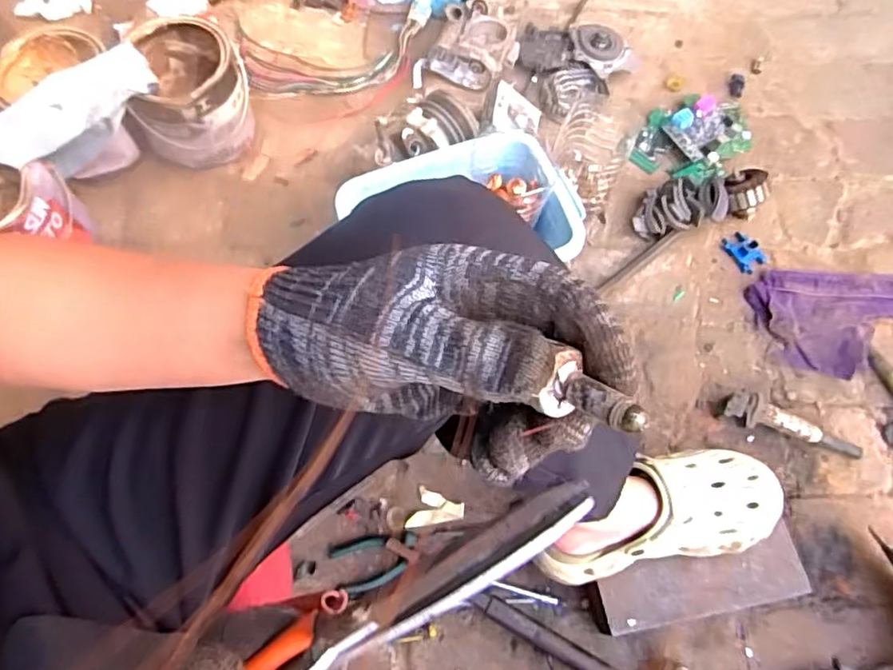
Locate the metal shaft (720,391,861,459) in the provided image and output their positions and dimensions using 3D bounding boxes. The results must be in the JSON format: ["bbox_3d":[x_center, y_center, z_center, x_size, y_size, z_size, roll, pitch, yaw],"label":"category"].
[{"bbox_3d":[0.430,0.112,0.760,0.169,0.031,0.038,20,69,9],"label":"metal shaft"}]

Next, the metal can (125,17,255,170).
[{"bbox_3d":[-0.364,-0.347,0.899,0.144,0.128,0.169,-6,68,-1],"label":"metal can"}]

